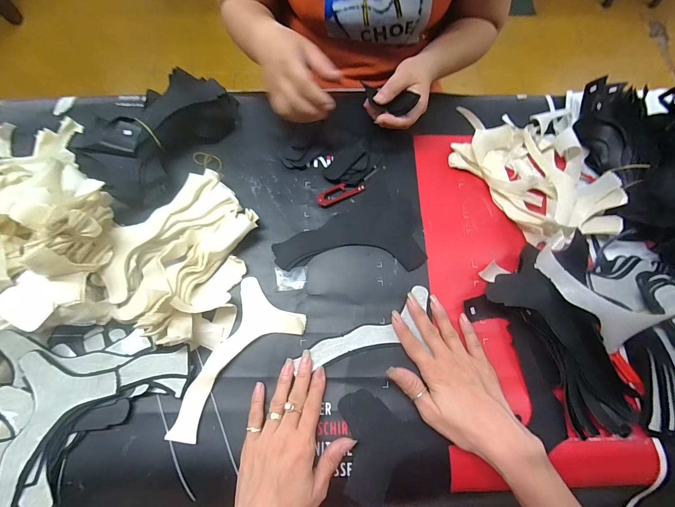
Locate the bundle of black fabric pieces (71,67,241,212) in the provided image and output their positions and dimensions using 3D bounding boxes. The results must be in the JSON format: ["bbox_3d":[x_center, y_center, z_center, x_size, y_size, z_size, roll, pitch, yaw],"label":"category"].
[{"bbox_3d":[-0.238,-0.166,0.416,0.118,0.068,0.213,28,73,7],"label":"bundle of black fabric pieces"}]

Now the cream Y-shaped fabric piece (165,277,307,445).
[{"bbox_3d":[-0.104,0.125,0.345,0.089,0.012,0.179,21,72,5],"label":"cream Y-shaped fabric piece"}]

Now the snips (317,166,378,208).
[{"bbox_3d":[0.017,-0.093,0.425,0.101,0.011,0.023,-28,75,-11],"label":"snips"}]

